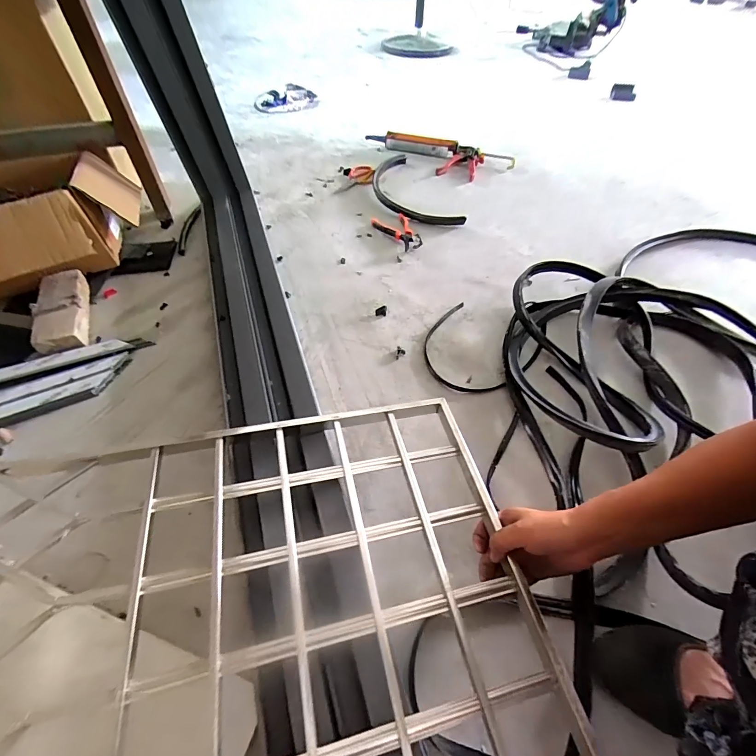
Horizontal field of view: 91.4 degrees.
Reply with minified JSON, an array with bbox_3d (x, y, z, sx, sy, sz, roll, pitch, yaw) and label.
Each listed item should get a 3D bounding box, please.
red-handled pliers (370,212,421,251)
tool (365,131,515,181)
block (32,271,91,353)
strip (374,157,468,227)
[{"bbox_3d":[0.049,-0.388,0.974,0.096,0.031,0.166,-13,53,-11],"label":"red-handled pliers"},{"bbox_3d":[0.188,-0.739,1.237,0.514,0.078,0.168,15,53,11],"label":"tool"},{"bbox_3d":[-0.622,-0.135,0.726,0.084,0.040,0.198,-19,55,-15],"label":"block"},{"bbox_3d":[0.082,-0.566,1.115,0.184,0.032,0.449,-17,54,-14],"label":"strip"}]

